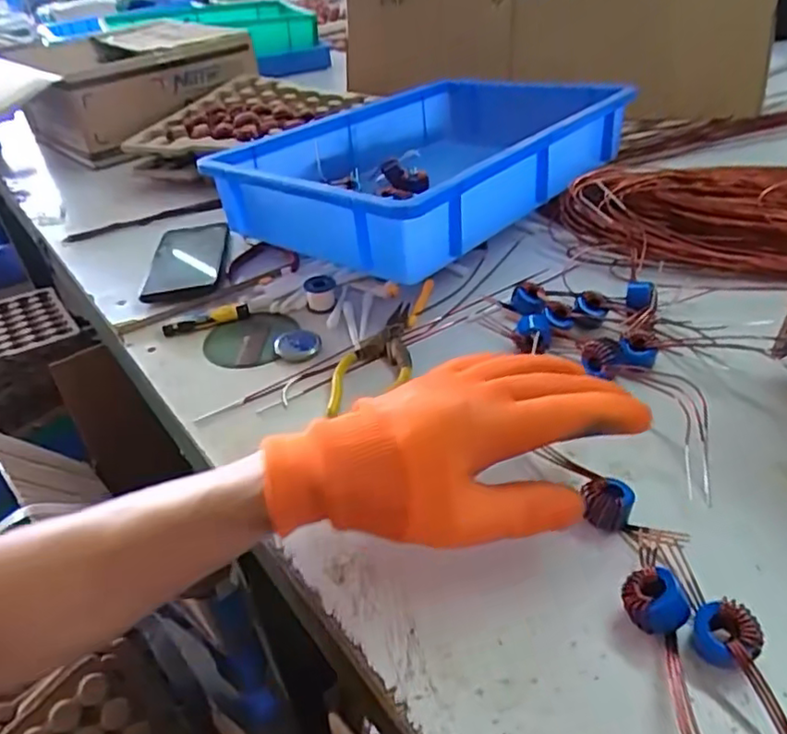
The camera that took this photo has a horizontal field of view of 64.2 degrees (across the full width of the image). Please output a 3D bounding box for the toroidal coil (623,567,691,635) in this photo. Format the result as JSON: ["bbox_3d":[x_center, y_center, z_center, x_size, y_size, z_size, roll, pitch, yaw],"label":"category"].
[{"bbox_3d":[0.132,0.120,0.318,0.031,0.027,0.025,15,42,23],"label":"toroidal coil"}]

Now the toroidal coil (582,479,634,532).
[{"bbox_3d":[0.126,0.082,0.370,0.028,0.021,0.030,-3,38,3],"label":"toroidal coil"}]

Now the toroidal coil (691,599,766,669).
[{"bbox_3d":[0.159,0.129,0.301,0.028,0.026,0.021,25,47,32],"label":"toroidal coil"}]

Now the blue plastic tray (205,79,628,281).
[{"bbox_3d":[0.048,-0.236,0.716,0.289,0.110,0.444,24,47,32],"label":"blue plastic tray"}]

